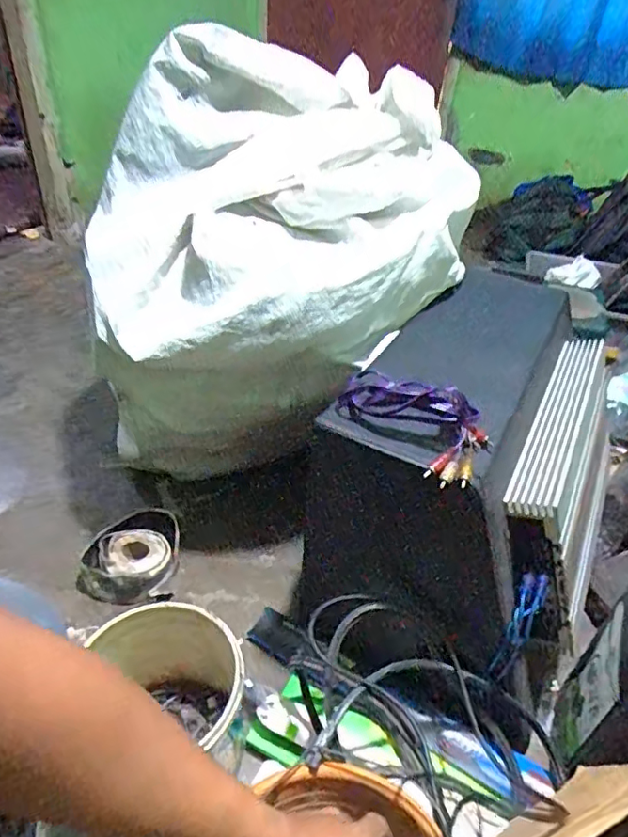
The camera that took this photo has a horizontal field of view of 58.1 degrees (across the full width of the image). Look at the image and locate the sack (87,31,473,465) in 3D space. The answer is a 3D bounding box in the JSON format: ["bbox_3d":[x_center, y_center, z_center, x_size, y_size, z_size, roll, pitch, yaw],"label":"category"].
[{"bbox_3d":[-0.077,-0.204,0.887,0.518,0.570,0.433,-15,43,-23],"label":"sack"}]

